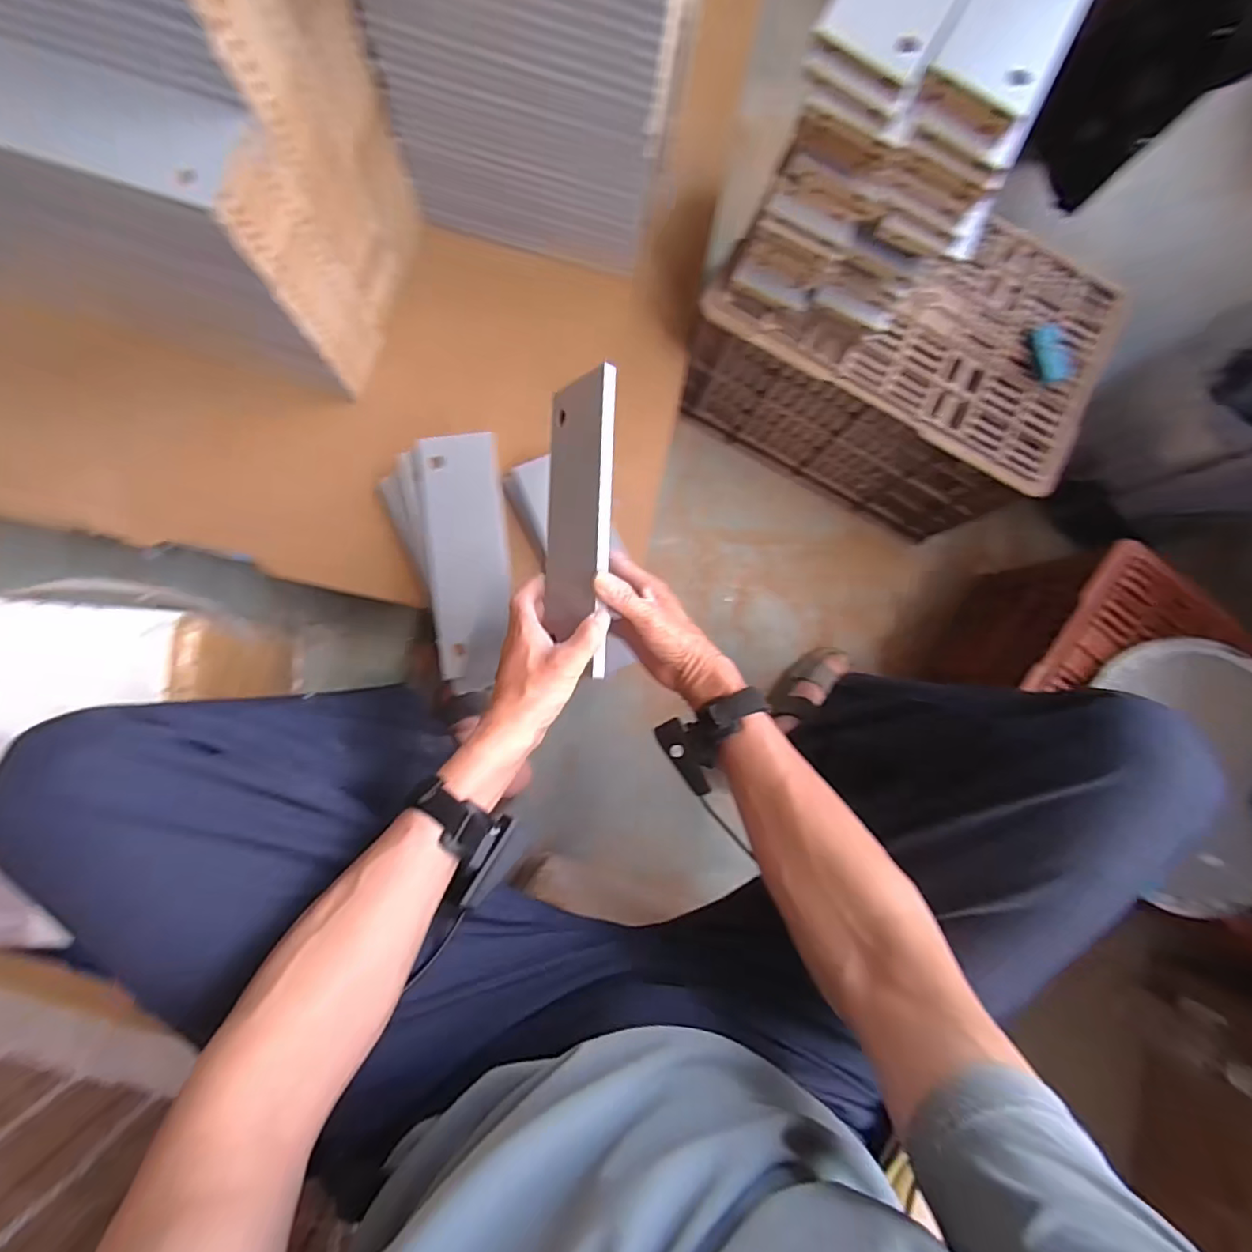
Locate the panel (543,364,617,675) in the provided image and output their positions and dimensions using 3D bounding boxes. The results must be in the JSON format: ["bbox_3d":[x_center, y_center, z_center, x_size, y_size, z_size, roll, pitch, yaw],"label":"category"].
[{"bbox_3d":[-0.045,-0.092,0.505,0.015,0.084,0.256,2,89,-40],"label":"panel"}]

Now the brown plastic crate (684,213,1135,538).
[{"bbox_3d":[0.341,-0.366,0.778,0.450,0.262,0.277,27,83,-2],"label":"brown plastic crate"}]

